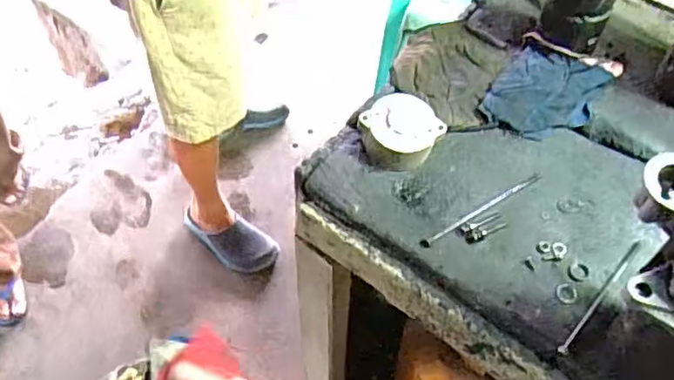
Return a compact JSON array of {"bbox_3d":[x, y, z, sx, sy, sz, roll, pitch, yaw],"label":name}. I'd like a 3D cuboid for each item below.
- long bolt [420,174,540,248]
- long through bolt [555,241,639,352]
[{"bbox_3d":[0.158,0.020,0.671,0.166,0.004,0.010,-29,59,-19],"label":"long bolt"},{"bbox_3d":[0.266,0.103,0.615,0.008,0.005,0.159,36,62,23],"label":"long through bolt"}]

